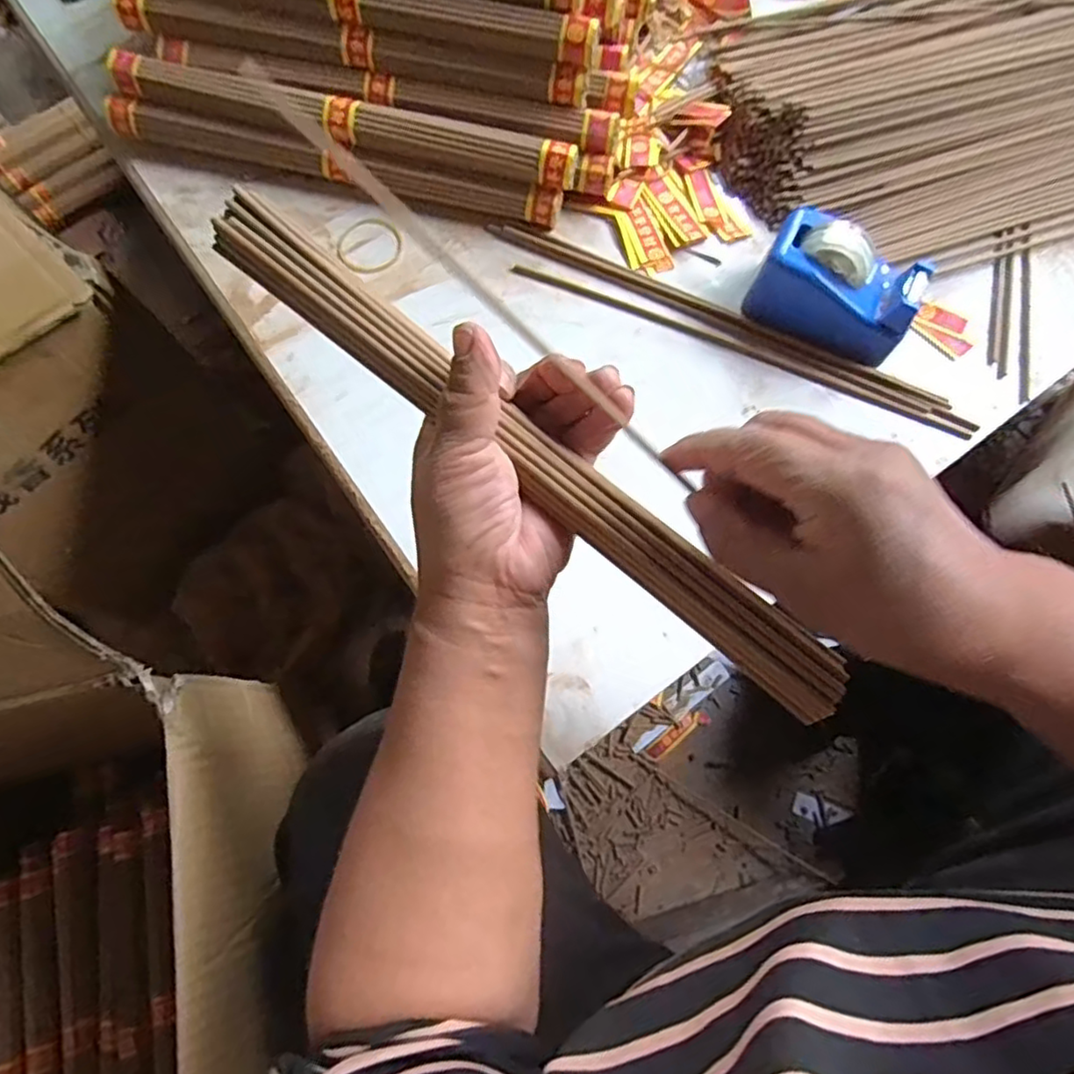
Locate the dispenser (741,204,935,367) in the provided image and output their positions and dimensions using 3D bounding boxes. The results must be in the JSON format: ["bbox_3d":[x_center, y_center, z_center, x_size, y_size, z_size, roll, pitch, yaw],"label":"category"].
[{"bbox_3d":[0.192,-0.160,0.415,0.096,0.056,0.062,27,73,7],"label":"dispenser"}]

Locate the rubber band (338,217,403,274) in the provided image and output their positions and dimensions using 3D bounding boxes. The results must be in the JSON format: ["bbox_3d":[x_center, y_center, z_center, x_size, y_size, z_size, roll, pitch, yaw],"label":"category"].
[{"bbox_3d":[-0.116,-0.203,0.452,0.044,0.006,0.041,1,72,-2],"label":"rubber band"}]

